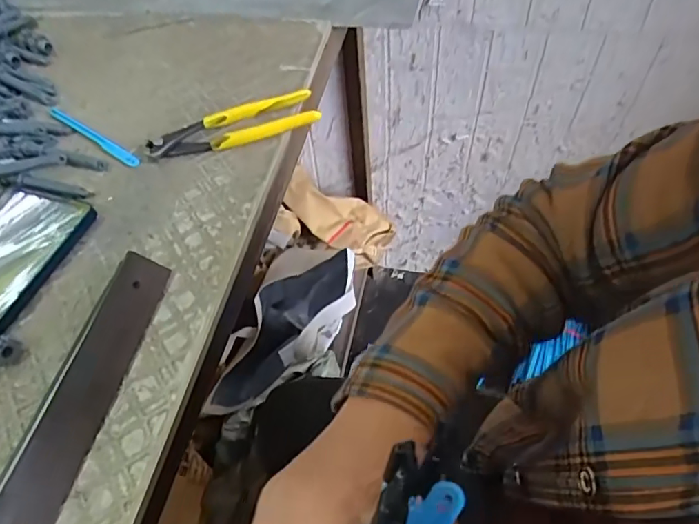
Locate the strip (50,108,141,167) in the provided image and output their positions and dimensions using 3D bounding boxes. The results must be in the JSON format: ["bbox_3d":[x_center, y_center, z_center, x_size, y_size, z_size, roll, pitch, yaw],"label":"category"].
[{"bbox_3d":[-0.257,-0.127,0.509,0.137,0.004,0.011,29,61,22],"label":"strip"}]

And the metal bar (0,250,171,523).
[{"bbox_3d":[-0.188,0.128,0.310,0.034,0.026,0.310,7,55,8],"label":"metal bar"}]

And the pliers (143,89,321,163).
[{"bbox_3d":[-0.115,-0.130,0.496,0.165,0.020,0.044,-13,54,-6],"label":"pliers"}]

